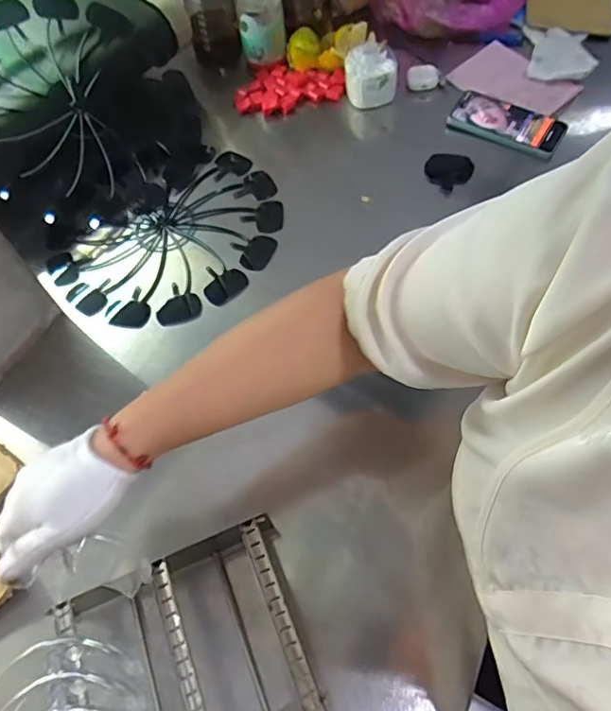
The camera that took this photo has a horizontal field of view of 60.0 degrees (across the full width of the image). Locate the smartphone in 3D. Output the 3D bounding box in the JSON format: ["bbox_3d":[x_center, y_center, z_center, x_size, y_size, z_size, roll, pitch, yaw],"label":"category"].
[{"bbox_3d":[0.302,-0.349,0.792,0.162,0.018,0.079,23,73,9],"label":"smartphone"}]

